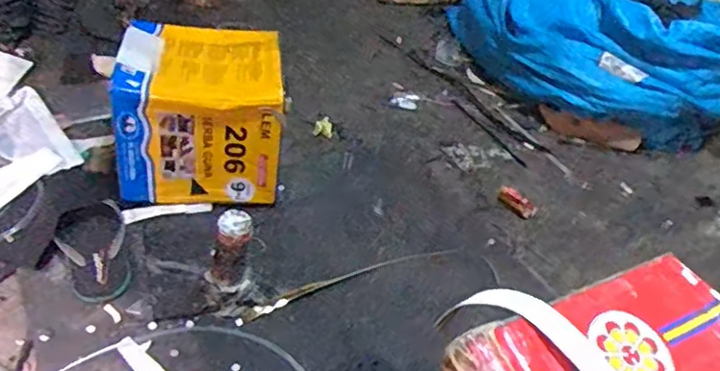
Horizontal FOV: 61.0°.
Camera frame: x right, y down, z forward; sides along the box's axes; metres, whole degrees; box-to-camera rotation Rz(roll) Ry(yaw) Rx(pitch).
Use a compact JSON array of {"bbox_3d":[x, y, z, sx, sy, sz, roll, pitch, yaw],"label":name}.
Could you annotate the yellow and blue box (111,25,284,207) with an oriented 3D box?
[{"bbox_3d":[-0.270,-0.127,1.059,0.256,0.228,0.229,0,43,-11],"label":"yellow and blue box"}]

